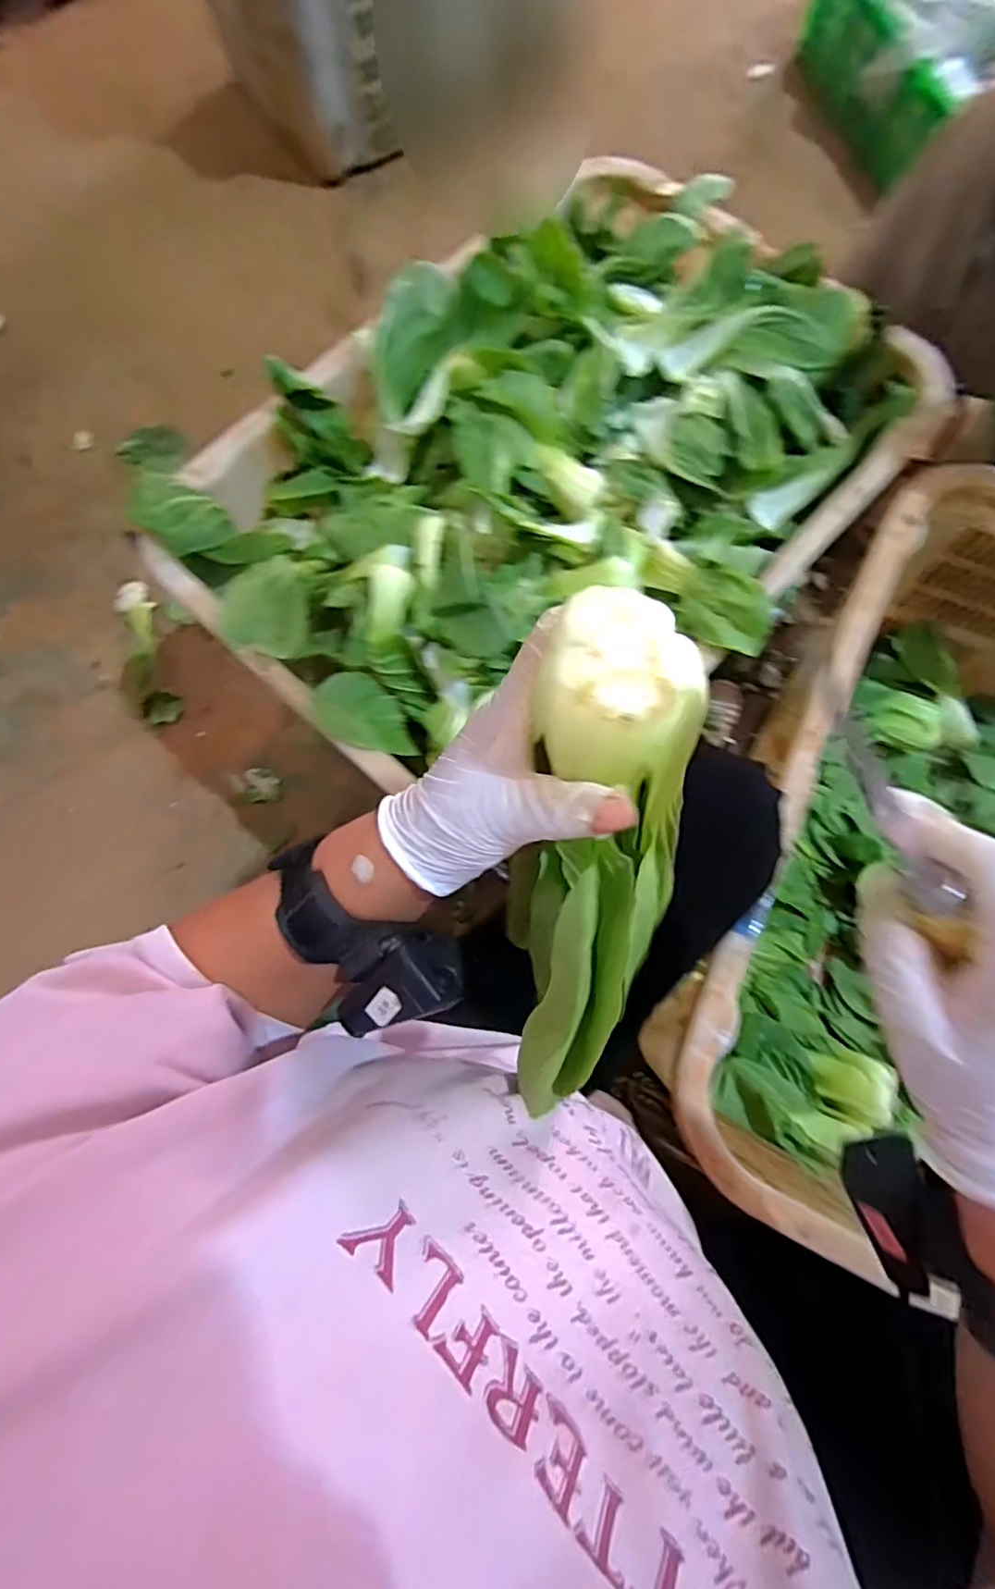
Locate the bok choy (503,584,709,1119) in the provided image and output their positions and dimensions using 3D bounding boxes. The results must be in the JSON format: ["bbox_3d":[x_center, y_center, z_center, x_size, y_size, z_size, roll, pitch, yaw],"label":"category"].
[{"bbox_3d":[0.037,0.032,0.240,0.058,0.051,0.208,6,112,2],"label":"bok choy"}]

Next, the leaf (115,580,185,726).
[{"bbox_3d":[-0.526,-0.210,0.910,0.066,0.043,0.238,-20,76,-5],"label":"leaf"}]

